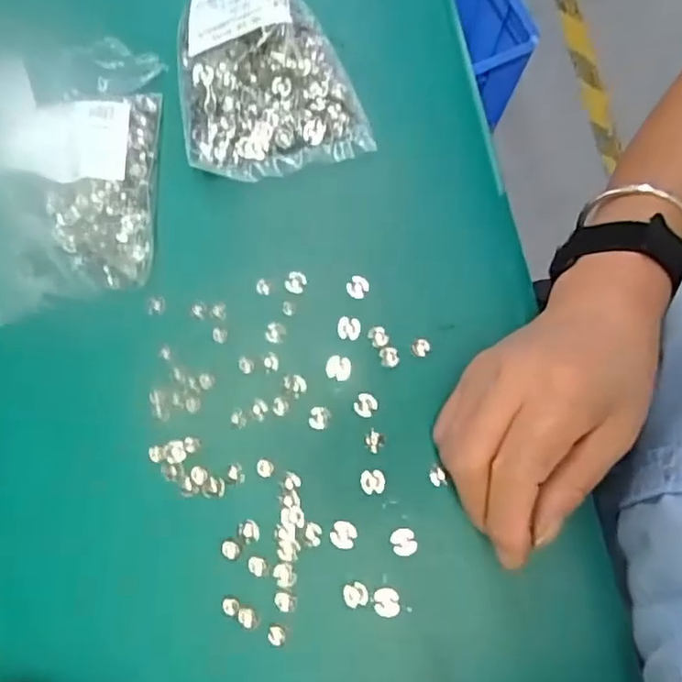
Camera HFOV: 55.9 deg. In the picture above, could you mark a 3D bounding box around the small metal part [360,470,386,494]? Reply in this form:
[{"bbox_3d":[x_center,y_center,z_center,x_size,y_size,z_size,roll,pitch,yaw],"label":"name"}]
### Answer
[{"bbox_3d":[0.016,0.069,0.315,0.012,0.004,0.011,0,78,0],"label":"small metal part"}]

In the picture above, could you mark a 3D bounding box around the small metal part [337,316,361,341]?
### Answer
[{"bbox_3d":[0.004,-0.007,0.330,0.012,0.004,0.012,0,78,0],"label":"small metal part"}]

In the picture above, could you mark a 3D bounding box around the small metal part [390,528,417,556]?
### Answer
[{"bbox_3d":[0.030,0.096,0.307,0.012,0.004,0.013,0,78,0],"label":"small metal part"}]

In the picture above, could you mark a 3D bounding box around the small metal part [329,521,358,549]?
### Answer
[{"bbox_3d":[0.001,0.093,0.309,0.012,0.004,0.012,0,78,0],"label":"small metal part"}]

